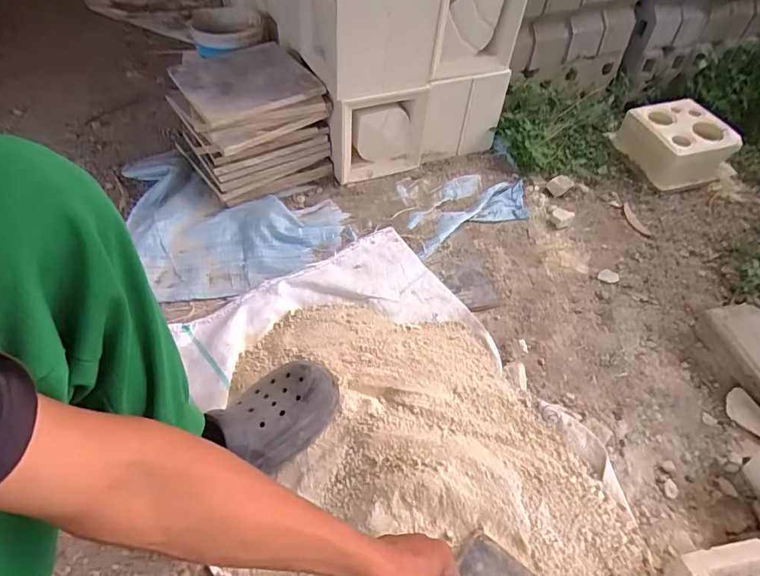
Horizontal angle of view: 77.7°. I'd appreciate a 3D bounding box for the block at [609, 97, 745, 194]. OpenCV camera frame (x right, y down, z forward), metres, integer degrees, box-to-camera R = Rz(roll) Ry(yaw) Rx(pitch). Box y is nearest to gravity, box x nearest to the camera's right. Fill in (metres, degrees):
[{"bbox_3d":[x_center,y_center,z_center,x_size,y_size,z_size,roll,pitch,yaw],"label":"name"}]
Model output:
[{"bbox_3d":[0.771,-0.383,1.243,0.210,0.119,0.233,-12,50,-11],"label":"block"}]

